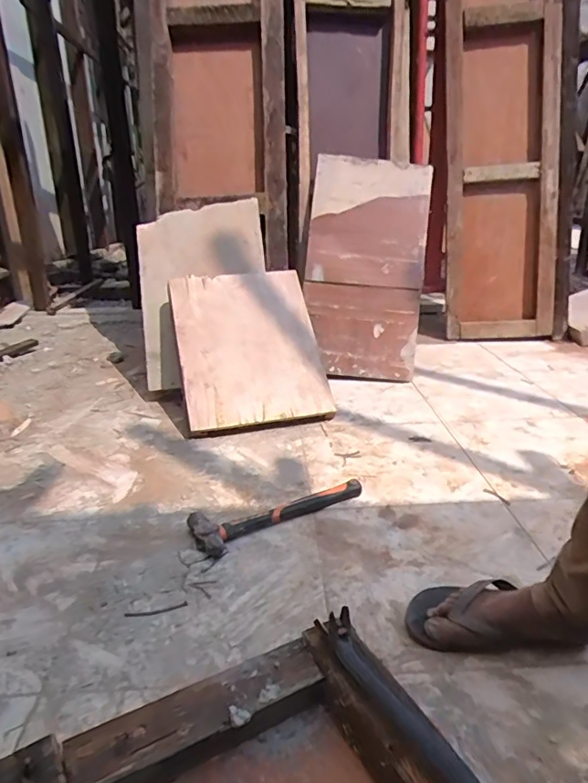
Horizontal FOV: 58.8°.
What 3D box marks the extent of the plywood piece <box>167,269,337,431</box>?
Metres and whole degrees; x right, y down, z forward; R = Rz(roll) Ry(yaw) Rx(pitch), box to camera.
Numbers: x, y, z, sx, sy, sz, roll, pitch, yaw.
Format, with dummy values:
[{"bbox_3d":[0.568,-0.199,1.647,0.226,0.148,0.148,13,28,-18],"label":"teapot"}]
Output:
[{"bbox_3d":[-0.127,-0.139,1.492,0.409,0.031,0.486,-7,68,-22],"label":"plywood piece"}]

